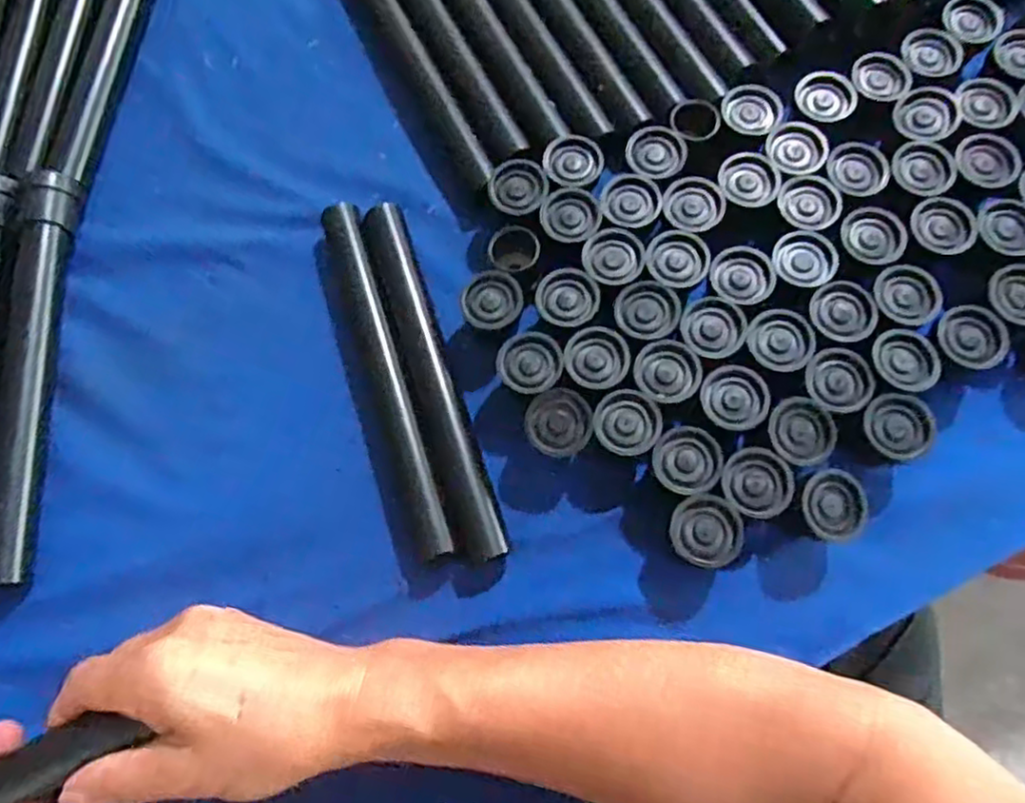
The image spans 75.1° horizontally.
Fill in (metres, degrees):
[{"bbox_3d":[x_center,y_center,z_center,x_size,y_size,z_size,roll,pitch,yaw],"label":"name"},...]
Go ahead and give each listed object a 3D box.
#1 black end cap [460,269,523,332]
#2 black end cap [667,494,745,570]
[{"bbox_3d":[-0.011,-0.055,0.386,0.033,0.023,0.033,-1,73,2],"label":"black end cap"},{"bbox_3d":[0.098,0.068,0.346,0.034,0.028,0.034,-1,73,2],"label":"black end cap"}]

